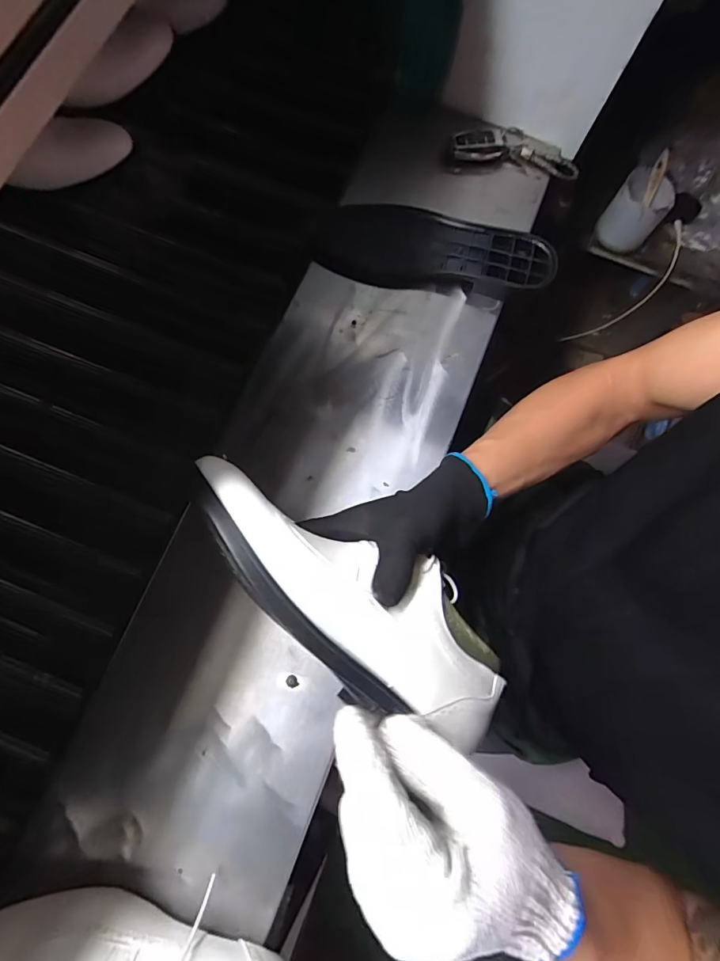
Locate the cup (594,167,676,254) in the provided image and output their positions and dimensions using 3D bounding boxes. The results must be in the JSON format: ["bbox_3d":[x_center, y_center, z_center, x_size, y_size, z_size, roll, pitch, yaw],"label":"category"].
[{"bbox_3d":[0.487,-0.478,0.793,0.090,0.078,0.098,1,78,-3],"label":"cup"}]

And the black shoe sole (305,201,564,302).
[{"bbox_3d":[0.087,-0.274,0.540,0.278,0.027,0.097,13,78,0],"label":"black shoe sole"}]

